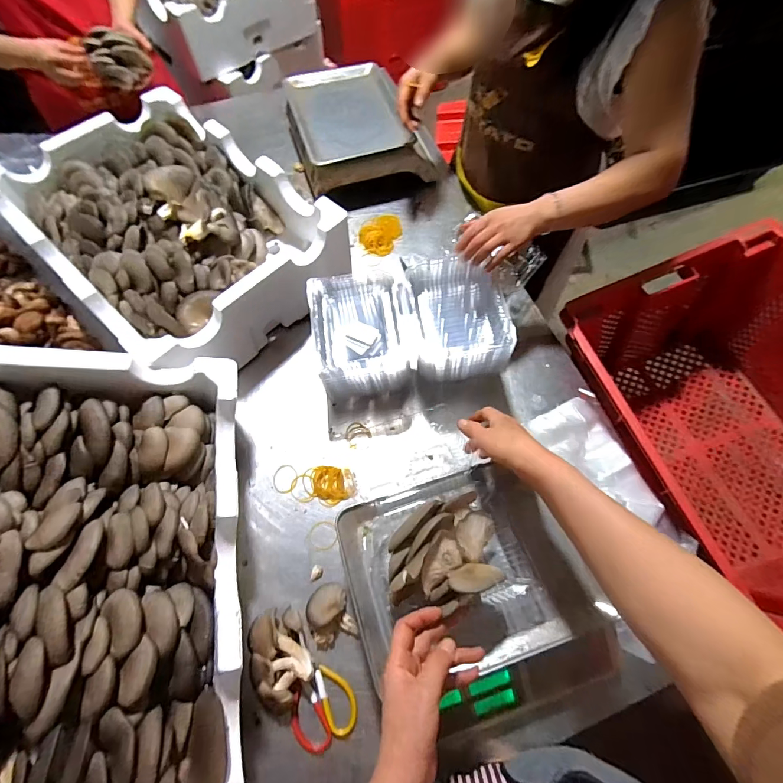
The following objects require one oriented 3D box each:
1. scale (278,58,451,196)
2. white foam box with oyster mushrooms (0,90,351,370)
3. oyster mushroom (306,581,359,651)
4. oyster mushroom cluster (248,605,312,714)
[{"bbox_3d":[-0.071,-0.636,0.996,0.334,0.111,0.360,-17,66,-9],"label":"scale"},{"bbox_3d":[-0.421,-0.313,0.809,0.578,0.163,0.412,40,70,16],"label":"white foam box with oyster mushrooms"},{"bbox_3d":[-0.091,0.324,0.595,0.068,0.035,0.081,-19,67,-10],"label":"oyster mushroom"},{"bbox_3d":[-0.154,0.370,0.570,0.084,0.031,0.123,-22,67,-11],"label":"oyster mushroom cluster"}]

